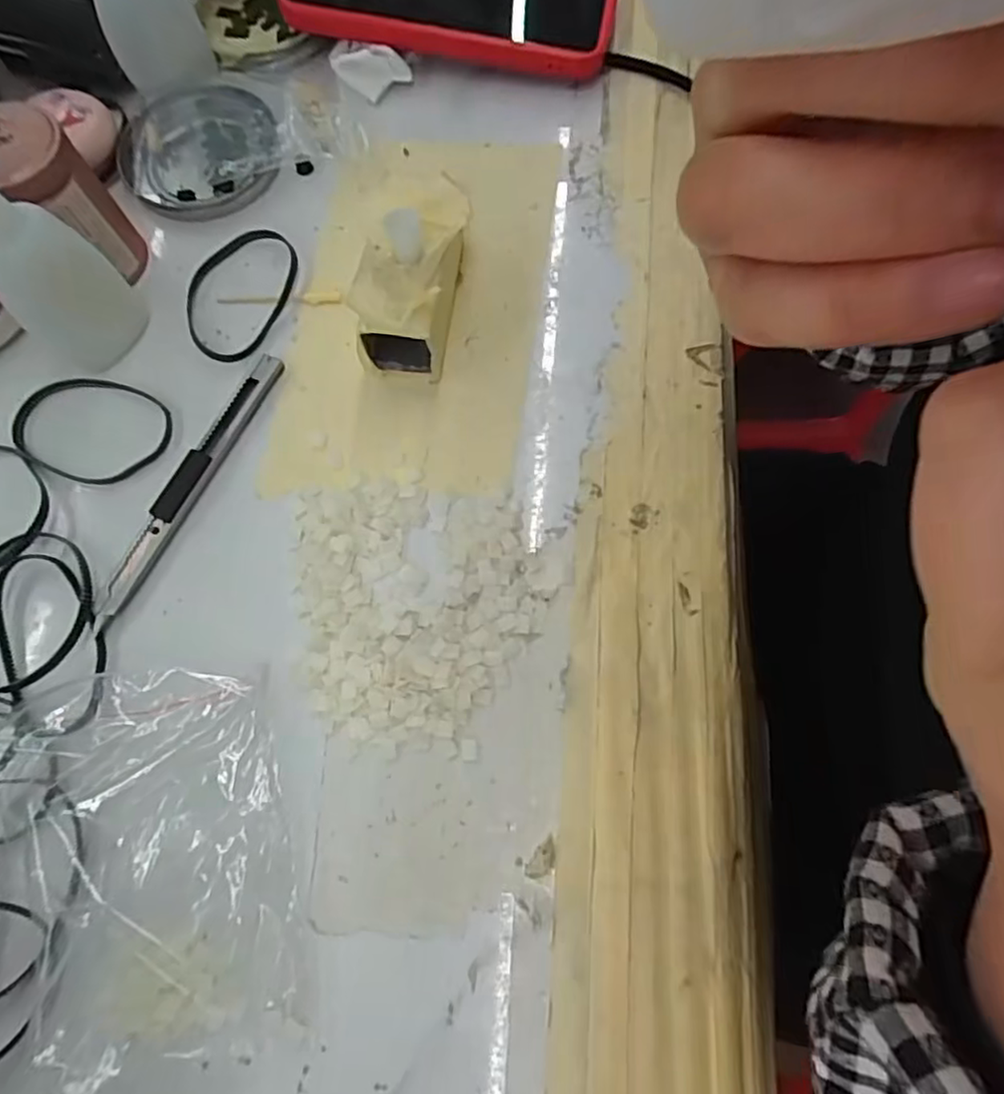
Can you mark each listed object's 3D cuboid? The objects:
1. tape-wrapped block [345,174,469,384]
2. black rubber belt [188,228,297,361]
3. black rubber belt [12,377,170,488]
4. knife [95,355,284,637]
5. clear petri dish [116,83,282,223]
[{"bbox_3d":[-0.038,-0.118,0.277,0.044,0.043,0.081,7,73,3],"label":"tape-wrapped block"},{"bbox_3d":[-0.124,-0.118,0.300,0.049,0.004,0.071,10,73,3],"label":"black rubber belt"},{"bbox_3d":[-0.177,-0.051,0.280,0.069,0.005,0.049,18,73,6],"label":"black rubber belt"},{"bbox_3d":[-0.130,-0.027,0.269,0.014,0.007,0.130,22,74,7],"label":"knife"},{"bbox_3d":[-0.151,-0.200,0.319,0.075,0.009,0.080,0,73,0],"label":"clear petri dish"}]

